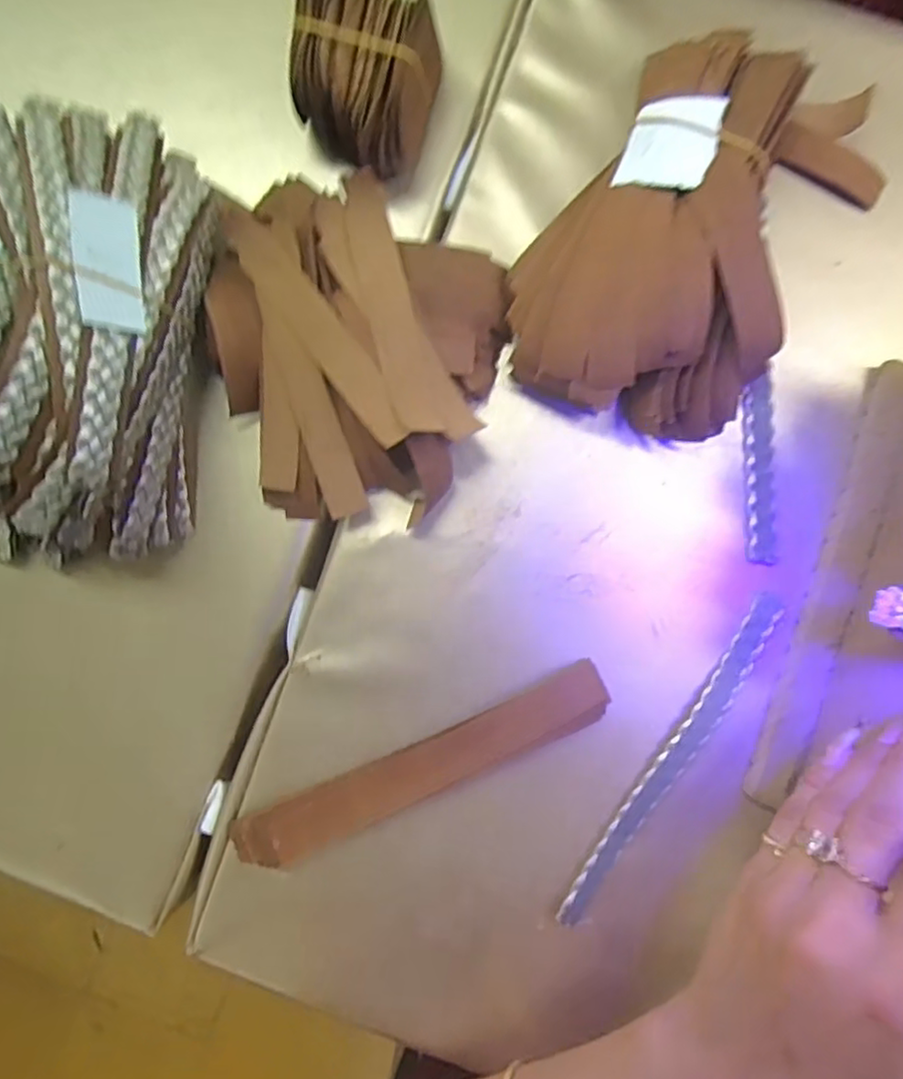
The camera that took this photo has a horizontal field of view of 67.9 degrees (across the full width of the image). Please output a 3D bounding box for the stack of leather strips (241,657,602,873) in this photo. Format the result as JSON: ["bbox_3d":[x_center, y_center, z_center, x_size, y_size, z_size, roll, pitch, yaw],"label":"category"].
[{"bbox_3d":[-0.014,0.104,0.301,0.179,0.011,0.026,-25,85,1],"label":"stack of leather strips"}]

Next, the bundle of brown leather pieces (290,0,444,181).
[{"bbox_3d":[-0.039,-0.213,0.308,0.058,0.055,0.075,8,86,4],"label":"bundle of brown leather pieces"}]

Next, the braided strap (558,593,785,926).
[{"bbox_3d":[0.099,0.098,0.299,0.015,0.005,0.167,34,88,5],"label":"braided strap"}]

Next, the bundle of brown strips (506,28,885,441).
[{"bbox_3d":[0.109,-0.136,0.295,0.117,0.048,0.186,32,88,5],"label":"bundle of brown strips"}]

